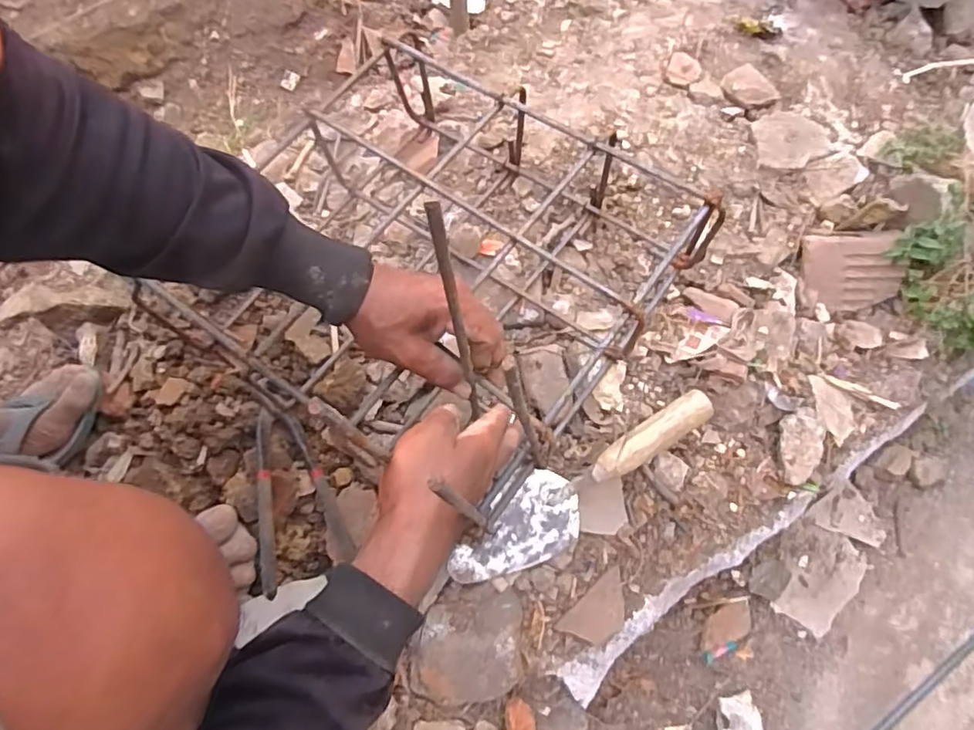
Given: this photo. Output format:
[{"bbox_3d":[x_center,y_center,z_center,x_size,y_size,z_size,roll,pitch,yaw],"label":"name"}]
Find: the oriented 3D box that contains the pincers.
[{"bbox_3d":[-0.182,0.121,0.576,0.087,0.028,0.201,13,46,-36],"label":"pincers"}]

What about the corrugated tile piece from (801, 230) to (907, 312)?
[{"bbox_3d":[0.425,-0.109,0.696,0.110,0.023,0.088,-4,101,-2],"label":"corrugated tile piece"}]

